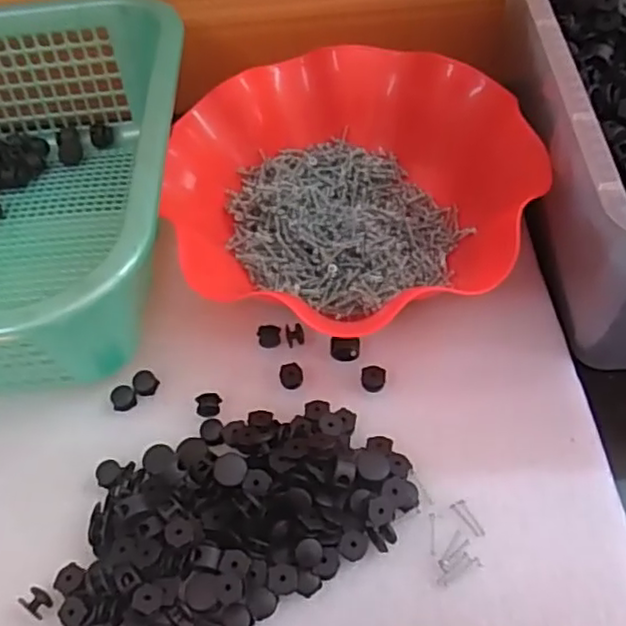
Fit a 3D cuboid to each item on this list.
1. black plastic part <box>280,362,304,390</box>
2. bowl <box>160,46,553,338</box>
[{"bbox_3d":[-0.012,0.035,0.362,0.013,0.006,0.014,1,55,5],"label":"black plastic part"},{"bbox_3d":[0.021,-0.074,0.399,0.209,0.066,0.218,-2,55,3],"label":"bowl"}]

